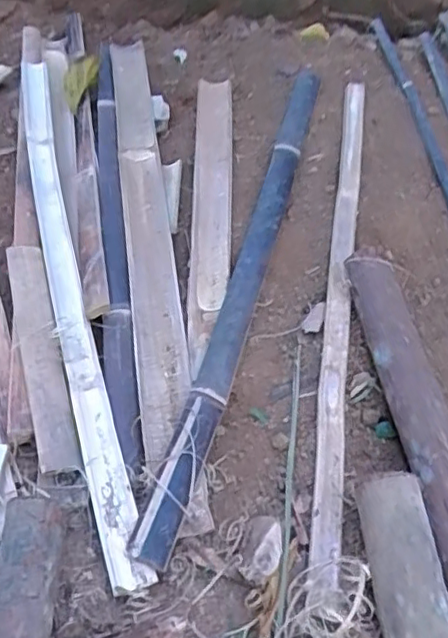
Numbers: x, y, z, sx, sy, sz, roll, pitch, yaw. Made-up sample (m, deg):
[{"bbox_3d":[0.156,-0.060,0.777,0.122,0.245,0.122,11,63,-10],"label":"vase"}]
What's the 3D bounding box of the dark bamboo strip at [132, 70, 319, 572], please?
[{"bbox_3d":[0.041,-0.097,0.868,0.041,0.035,0.880,11,51,10],"label":"dark bamboo strip"}]

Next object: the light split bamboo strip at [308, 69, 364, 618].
[{"bbox_3d":[0.158,-0.071,0.849,0.033,0.028,0.877,7,50,7],"label":"light split bamboo strip"}]

